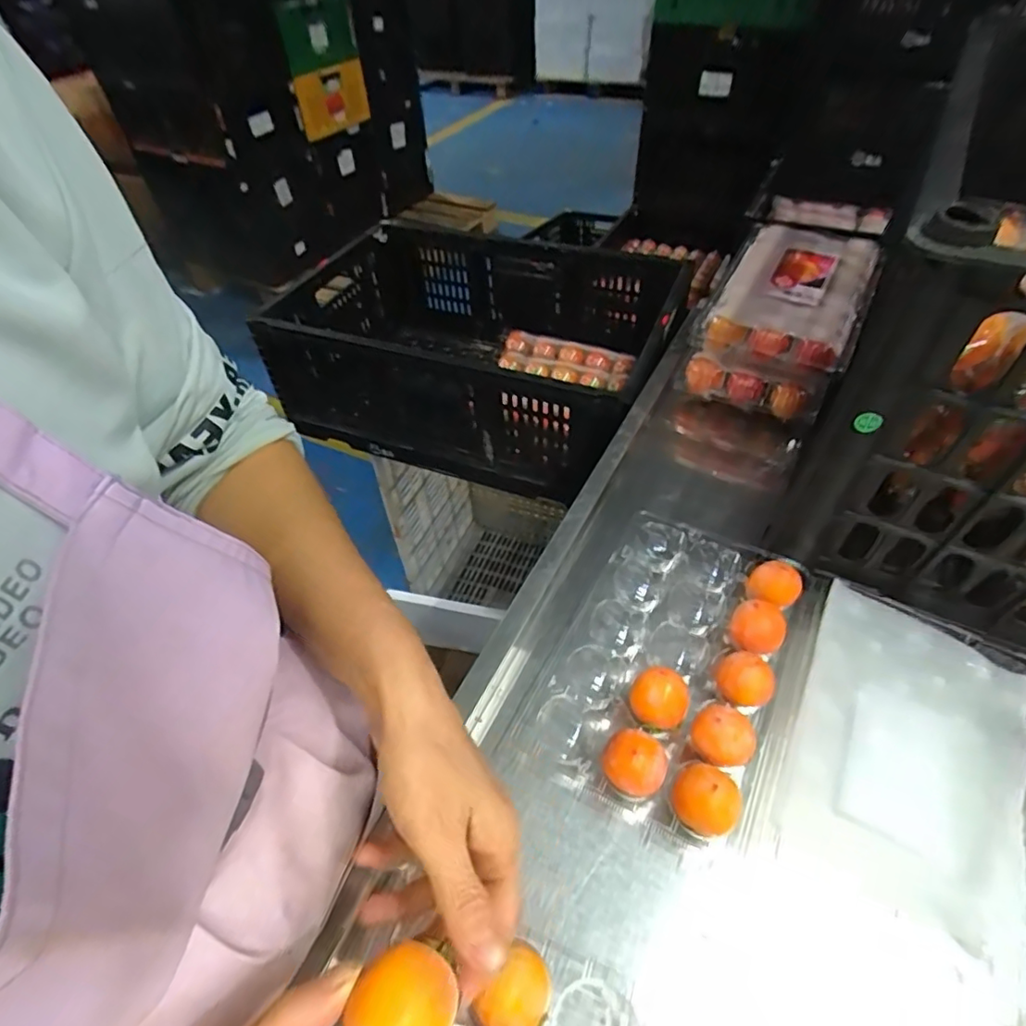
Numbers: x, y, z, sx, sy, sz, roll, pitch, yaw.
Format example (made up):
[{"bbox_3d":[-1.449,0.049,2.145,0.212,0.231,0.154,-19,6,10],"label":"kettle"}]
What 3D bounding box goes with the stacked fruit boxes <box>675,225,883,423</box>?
[{"bbox_3d":[0.307,-0.222,0.643,0.152,0.110,0.209,23,53,22],"label":"stacked fruit boxes"}]

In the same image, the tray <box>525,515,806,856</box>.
[{"bbox_3d":[0.120,0.102,0.425,0.145,0.051,0.231,20,51,22],"label":"tray"}]

